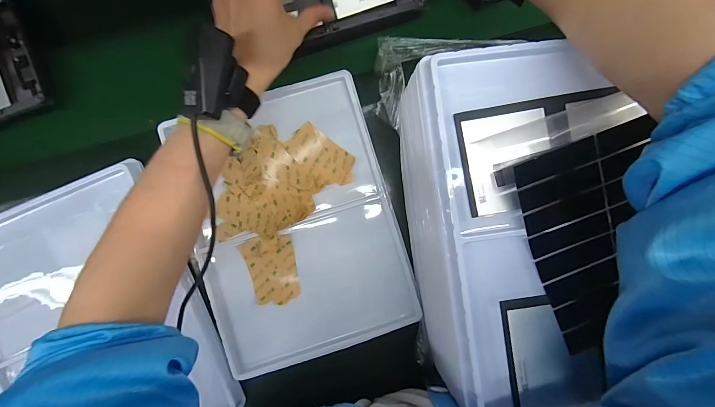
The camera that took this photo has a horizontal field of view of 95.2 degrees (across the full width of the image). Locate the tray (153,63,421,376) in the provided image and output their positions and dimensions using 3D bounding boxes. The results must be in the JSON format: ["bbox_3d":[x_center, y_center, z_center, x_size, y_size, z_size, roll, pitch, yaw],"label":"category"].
[{"bbox_3d":[-0.075,0.027,0.405,0.236,0.039,0.324,-16,88,-3],"label":"tray"}]

